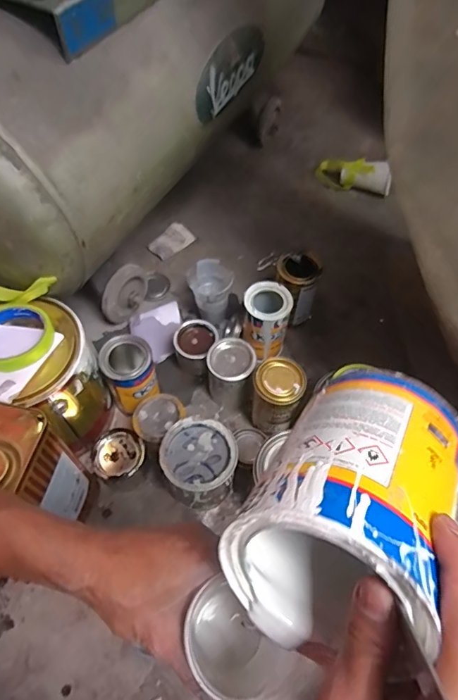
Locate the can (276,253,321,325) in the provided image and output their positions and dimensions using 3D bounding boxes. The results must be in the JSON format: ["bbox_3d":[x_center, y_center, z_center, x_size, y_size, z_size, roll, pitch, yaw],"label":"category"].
[{"bbox_3d":[0.110,-0.097,0.767,0.076,0.136,0.070,1,58,-1],"label":"can"}]

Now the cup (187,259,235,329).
[{"bbox_3d":[-0.032,-0.095,0.778,0.072,0.110,0.069,1,58,-1],"label":"cup"}]

